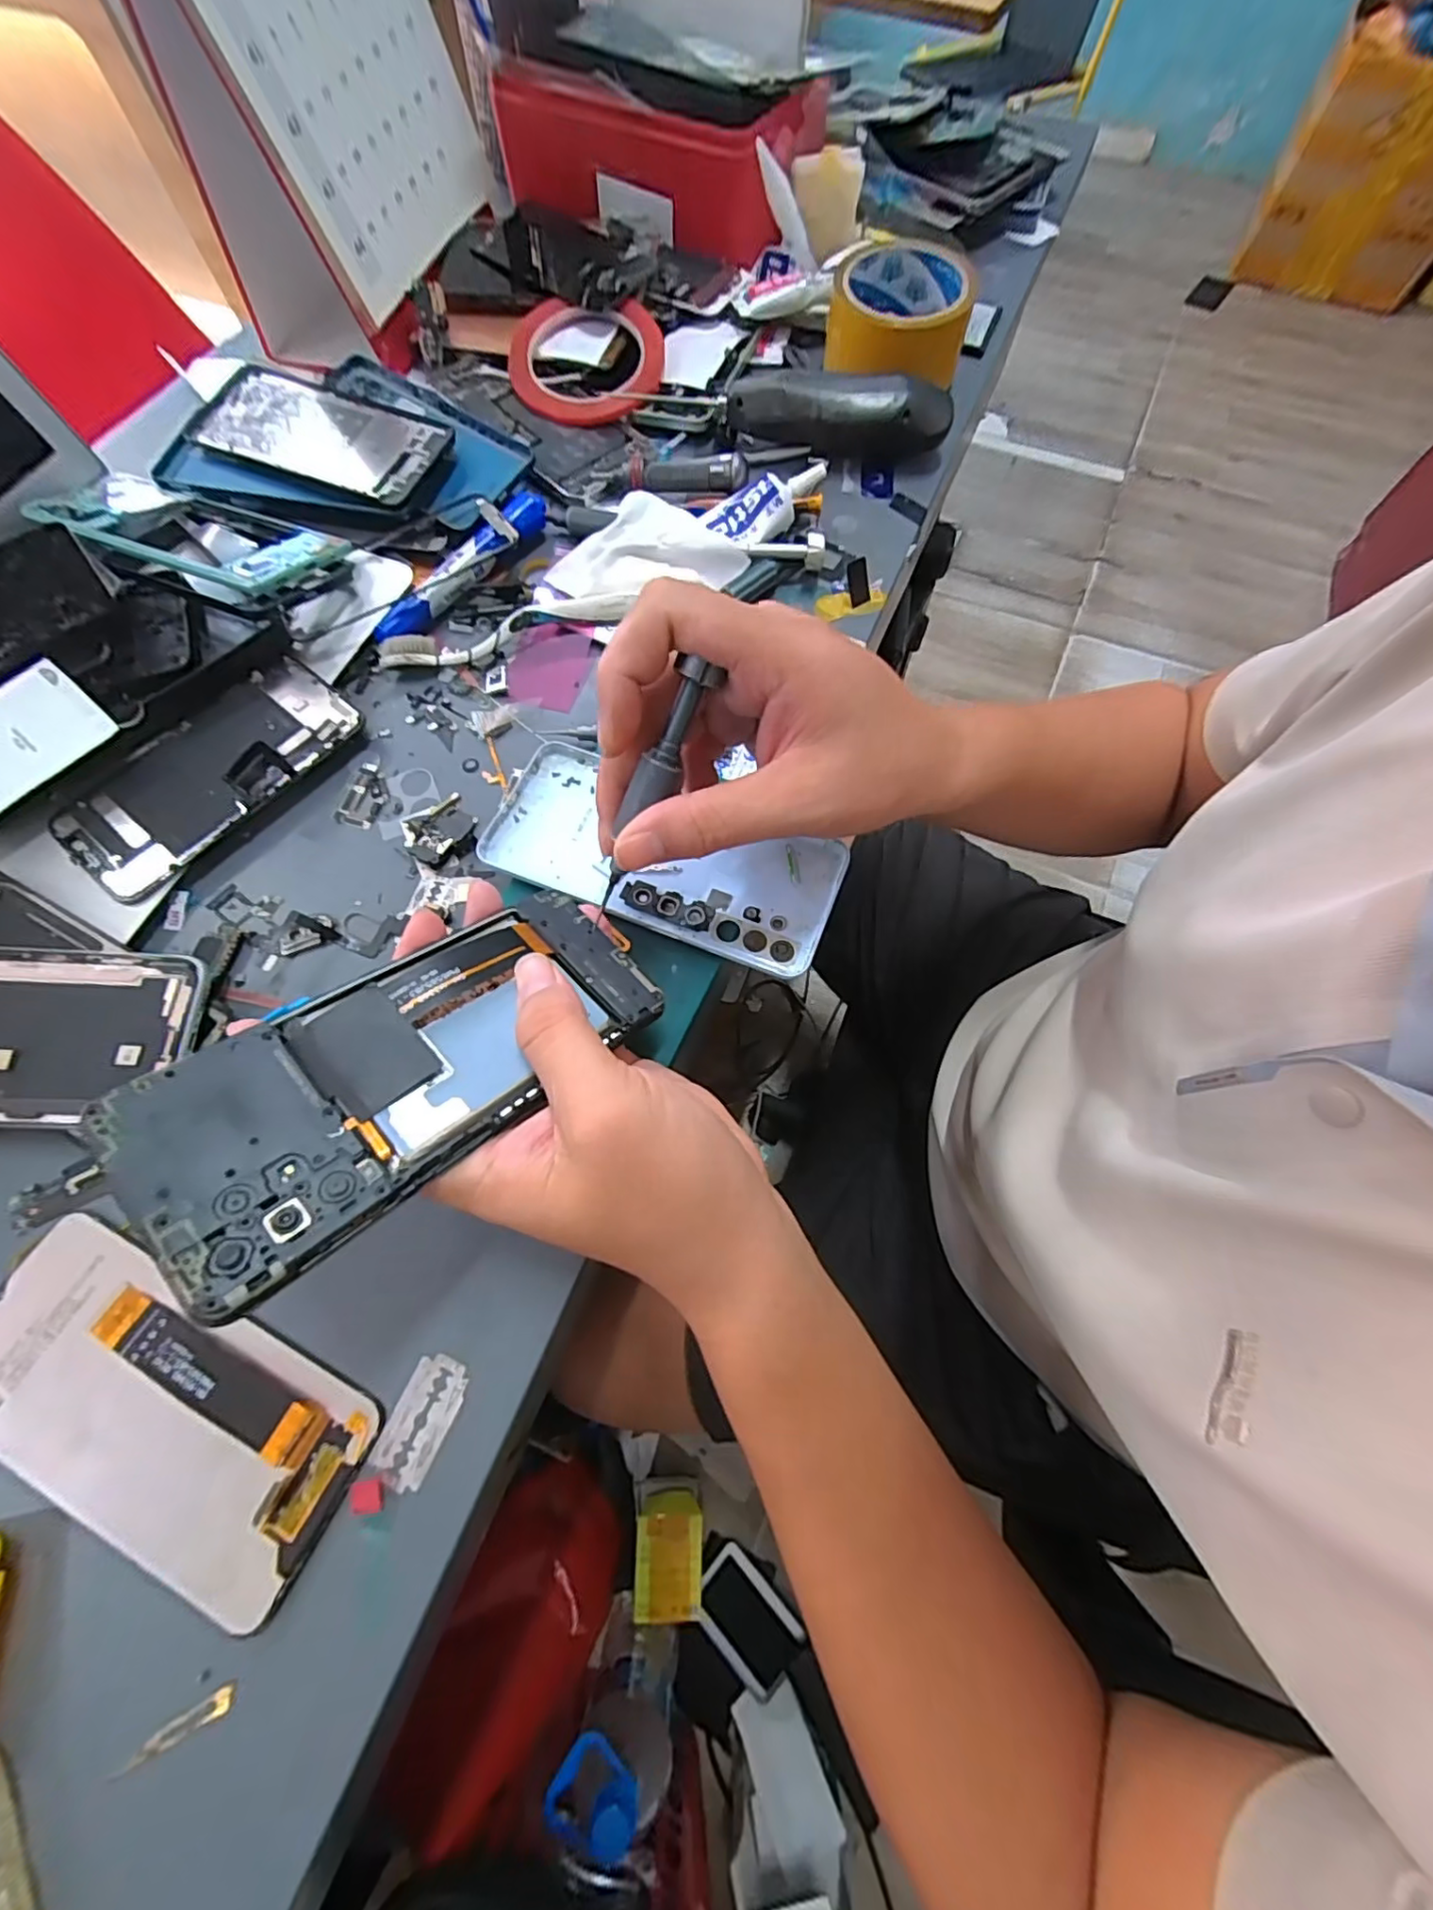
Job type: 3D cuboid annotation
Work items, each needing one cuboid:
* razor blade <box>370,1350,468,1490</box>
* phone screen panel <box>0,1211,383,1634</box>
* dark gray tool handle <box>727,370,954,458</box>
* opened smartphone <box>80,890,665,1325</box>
[{"bbox_3d":[-0.110,0.173,0.232,0.022,0.004,0.041,22,70,6],"label":"razor blade"},{"bbox_3d":[-0.208,0.167,0.228,0.155,0.008,0.077,24,67,8],"label":"phone screen panel"},{"bbox_3d":[0.080,-0.350,0.407,0.141,0.044,0.025,1,68,1],"label":"dark gray tool handle"},{"bbox_3d":[-0.094,0.030,0.204,0.074,0.010,0.156,42,50,13],"label":"opened smartphone"}]

